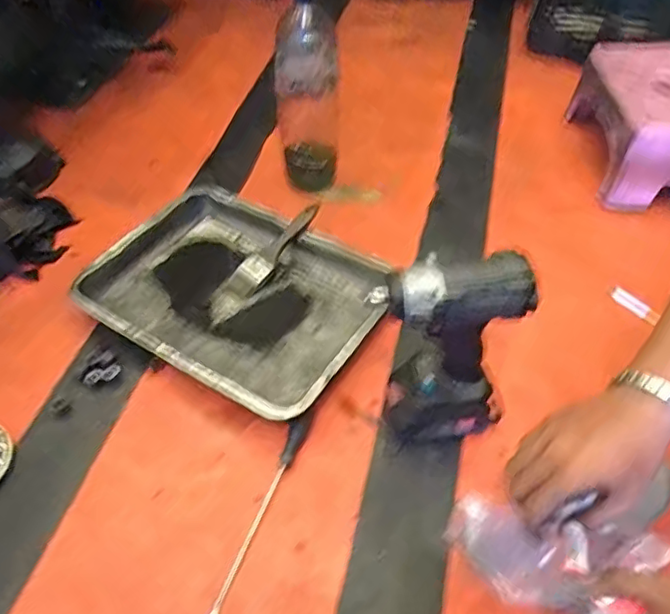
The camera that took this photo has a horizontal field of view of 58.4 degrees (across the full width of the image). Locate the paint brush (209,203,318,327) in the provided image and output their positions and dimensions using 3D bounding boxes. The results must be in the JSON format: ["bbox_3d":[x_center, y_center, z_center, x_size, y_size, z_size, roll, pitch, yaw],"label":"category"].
[{"bbox_3d":[-0.107,-0.065,0.866,0.048,0.033,0.225,31,68,23],"label":"paint brush"}]

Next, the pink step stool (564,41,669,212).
[{"bbox_3d":[0.548,-0.321,1.052,0.195,0.148,0.324,4,48,1],"label":"pink step stool"}]

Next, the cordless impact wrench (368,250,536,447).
[{"bbox_3d":[0.112,0.054,0.630,0.151,0.261,0.073,-10,50,-11],"label":"cordless impact wrench"}]

